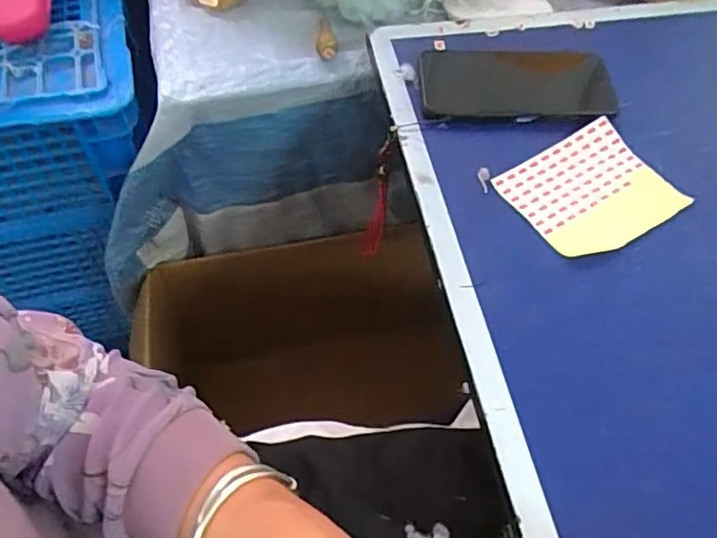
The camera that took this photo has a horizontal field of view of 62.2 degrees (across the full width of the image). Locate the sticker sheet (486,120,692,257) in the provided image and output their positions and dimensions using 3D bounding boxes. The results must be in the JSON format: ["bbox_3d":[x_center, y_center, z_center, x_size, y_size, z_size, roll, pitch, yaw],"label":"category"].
[{"bbox_3d":[0.183,-0.061,0.466,0.117,0.010,0.101,-30,65,-18],"label":"sticker sheet"}]

